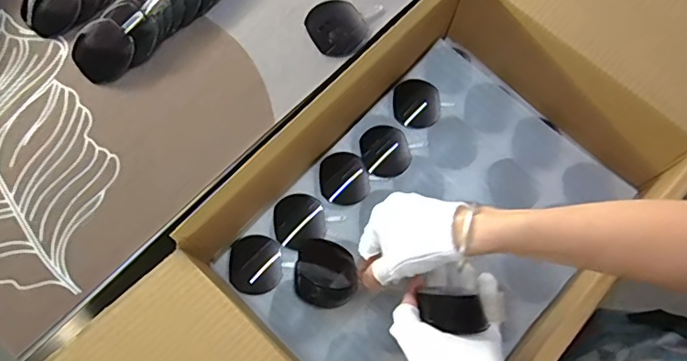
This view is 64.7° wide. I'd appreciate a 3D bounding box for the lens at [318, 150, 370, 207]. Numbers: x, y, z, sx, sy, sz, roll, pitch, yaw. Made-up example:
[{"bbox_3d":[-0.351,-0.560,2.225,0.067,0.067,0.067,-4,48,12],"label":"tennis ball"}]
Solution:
[{"bbox_3d":[0.001,-0.001,0.630,0.056,0.012,0.061,0,70,0],"label":"lens"}]

